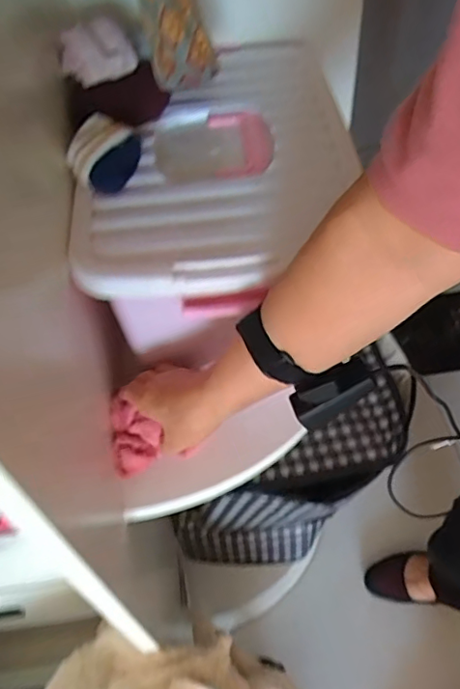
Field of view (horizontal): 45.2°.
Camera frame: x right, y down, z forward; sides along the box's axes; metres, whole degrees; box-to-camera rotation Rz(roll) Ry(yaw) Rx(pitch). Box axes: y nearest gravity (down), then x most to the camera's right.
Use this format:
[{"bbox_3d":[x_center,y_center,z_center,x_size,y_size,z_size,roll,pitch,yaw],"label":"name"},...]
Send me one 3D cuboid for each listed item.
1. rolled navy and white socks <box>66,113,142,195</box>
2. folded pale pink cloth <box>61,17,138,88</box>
[{"bbox_3d":[-0.121,-0.181,0.527,0.055,0.039,0.068,18,55,20],"label":"rolled navy and white socks"},{"bbox_3d":[-0.133,-0.299,0.564,0.060,0.037,0.065,29,59,25],"label":"folded pale pink cloth"}]

